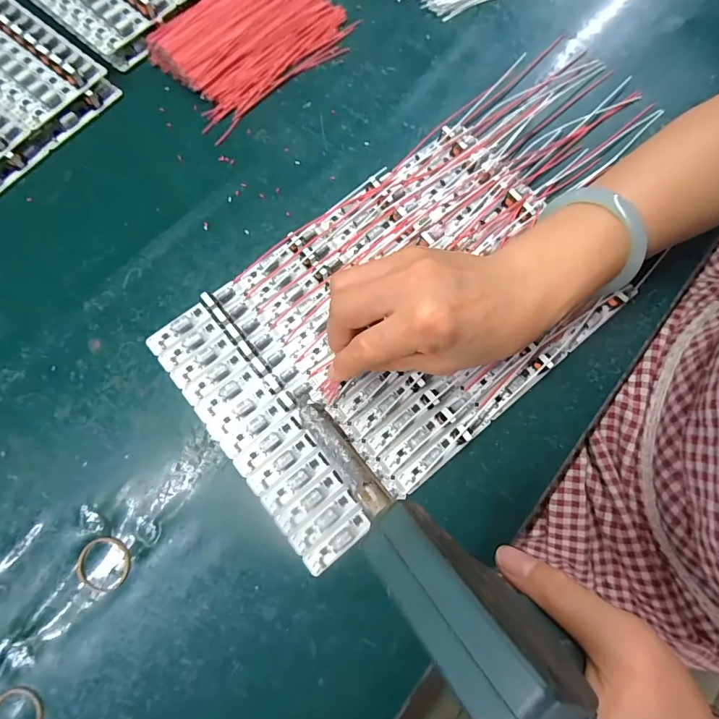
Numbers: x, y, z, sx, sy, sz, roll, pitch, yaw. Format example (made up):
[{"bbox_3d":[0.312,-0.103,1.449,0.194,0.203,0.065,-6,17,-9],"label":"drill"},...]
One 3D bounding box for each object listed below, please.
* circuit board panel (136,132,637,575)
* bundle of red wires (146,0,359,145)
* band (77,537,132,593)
[{"bbox_3d":[0.024,-0.030,0.292,0.287,0.014,0.191,-37,79,-10],"label":"circuit board panel"},{"bbox_3d":[-0.091,-0.275,0.352,0.155,0.024,0.112,-41,80,-10],"label":"bundle of red wires"},{"bbox_3d":[-0.155,0.125,0.253,0.031,0.004,0.031,0,75,-1],"label":"band"}]

